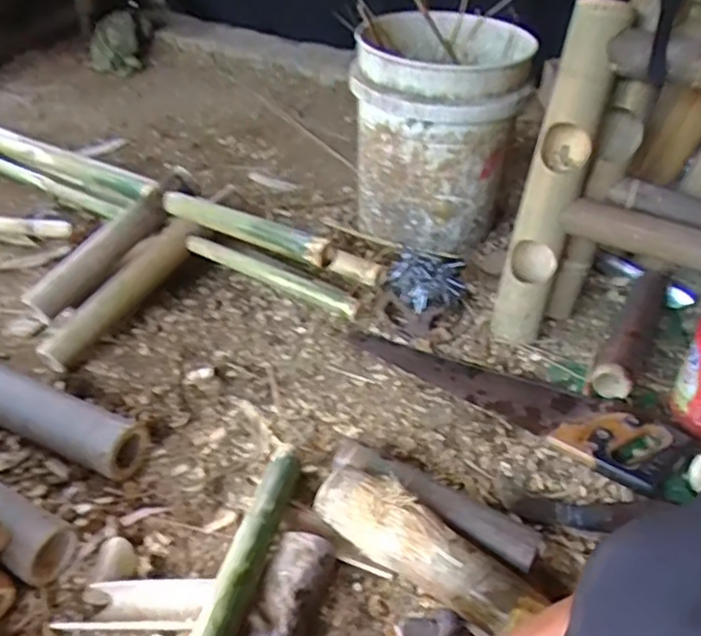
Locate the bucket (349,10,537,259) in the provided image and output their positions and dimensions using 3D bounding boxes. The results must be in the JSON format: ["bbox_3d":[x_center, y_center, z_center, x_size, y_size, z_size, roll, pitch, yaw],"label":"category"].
[{"bbox_3d":[0.155,-0.340,1.174,0.282,0.331,0.286,8,42,9],"label":"bucket"}]

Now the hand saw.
[{"bbox_3d":[0.224,0.098,0.947,0.492,0.034,0.115,27,47,27],"label":"hand saw"}]

